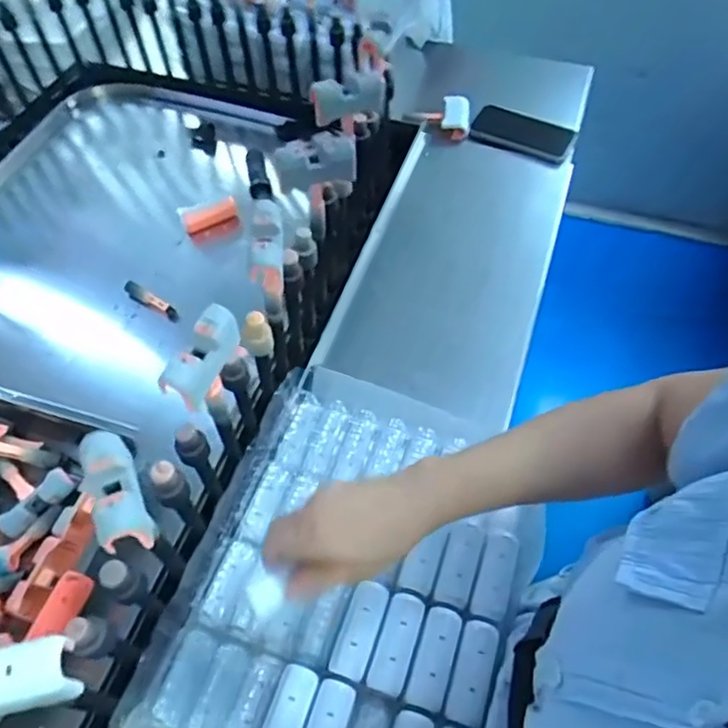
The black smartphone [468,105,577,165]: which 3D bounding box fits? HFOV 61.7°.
[{"bbox_3d":[0.240,-0.348,0.919,0.149,0.012,0.070,22,75,13],"label":"black smartphone"}]

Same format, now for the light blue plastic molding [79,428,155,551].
[{"bbox_3d":[-0.159,0.081,0.386,0.030,0.032,0.075,-24,61,-13],"label":"light blue plastic molding"}]

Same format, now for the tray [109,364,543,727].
[{"bbox_3d":[-0.008,0.182,0.539,0.284,0.051,0.369,17,61,12],"label":"tray"}]

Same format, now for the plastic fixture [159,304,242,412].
[{"bbox_3d":[-0.116,-0.007,0.440,0.025,0.030,0.073,20,61,14],"label":"plastic fixture"}]

